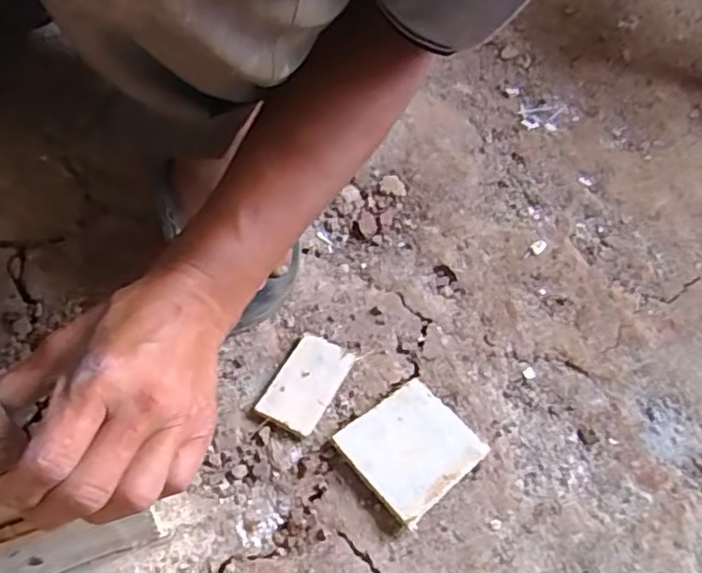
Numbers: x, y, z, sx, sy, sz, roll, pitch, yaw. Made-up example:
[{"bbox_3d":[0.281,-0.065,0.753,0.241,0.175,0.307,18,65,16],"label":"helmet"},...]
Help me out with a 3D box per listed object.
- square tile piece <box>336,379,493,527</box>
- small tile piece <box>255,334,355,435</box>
[{"bbox_3d":[0.041,0.112,0.449,0.079,0.016,0.076,-34,64,-26],"label":"square tile piece"},{"bbox_3d":[-0.032,0.070,0.470,0.043,0.009,0.073,24,56,11],"label":"small tile piece"}]

